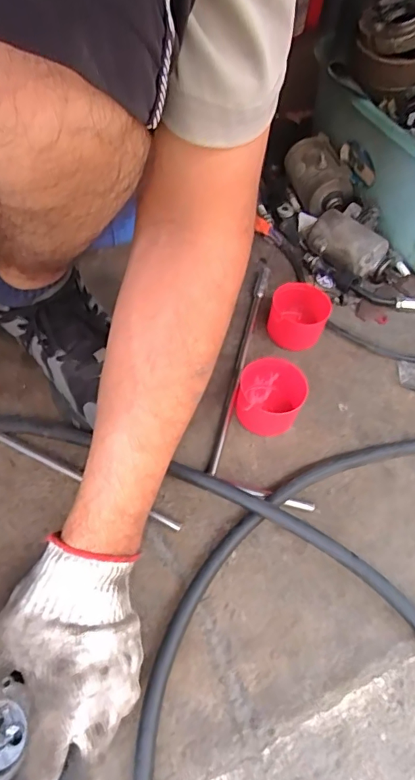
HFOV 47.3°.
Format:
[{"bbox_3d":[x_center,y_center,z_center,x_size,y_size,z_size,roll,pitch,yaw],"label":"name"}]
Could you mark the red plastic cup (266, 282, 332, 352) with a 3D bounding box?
[{"bbox_3d":[0.104,-0.086,0.552,0.064,0.047,0.064,2,55,-3],"label":"red plastic cup"}]

